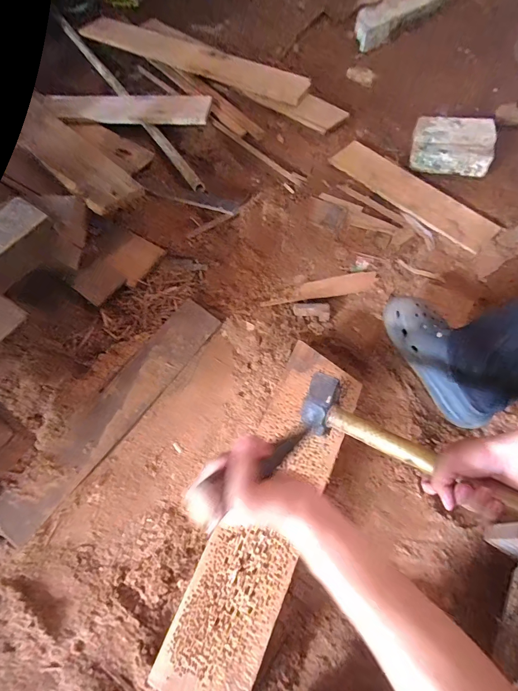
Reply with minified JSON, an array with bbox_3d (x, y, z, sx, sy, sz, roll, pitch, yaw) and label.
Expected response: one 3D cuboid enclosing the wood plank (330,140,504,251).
[{"bbox_3d":[0.346,-0.358,0.840,0.409,0.008,0.109,41,74,19],"label":"wood plank"}]

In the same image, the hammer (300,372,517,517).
[{"bbox_3d":[0.180,0.122,0.448,0.291,0.048,0.066,23,67,37],"label":"hammer"}]

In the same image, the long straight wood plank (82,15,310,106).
[{"bbox_3d":[-0.212,-0.861,1.077,0.794,0.030,0.119,28,70,15],"label":"long straight wood plank"}]

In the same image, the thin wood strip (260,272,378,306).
[{"bbox_3d":[0.125,-0.116,0.747,0.239,0.009,0.048,-13,66,-3],"label":"thin wood strip"}]

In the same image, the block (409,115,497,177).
[{"bbox_3d":[0.446,-0.466,0.851,0.173,0.065,0.114,9,67,7],"label":"block"}]

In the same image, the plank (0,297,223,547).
[{"bbox_3d":[-0.244,0.105,0.634,0.087,0.014,0.471,35,69,7],"label":"plank"}]

